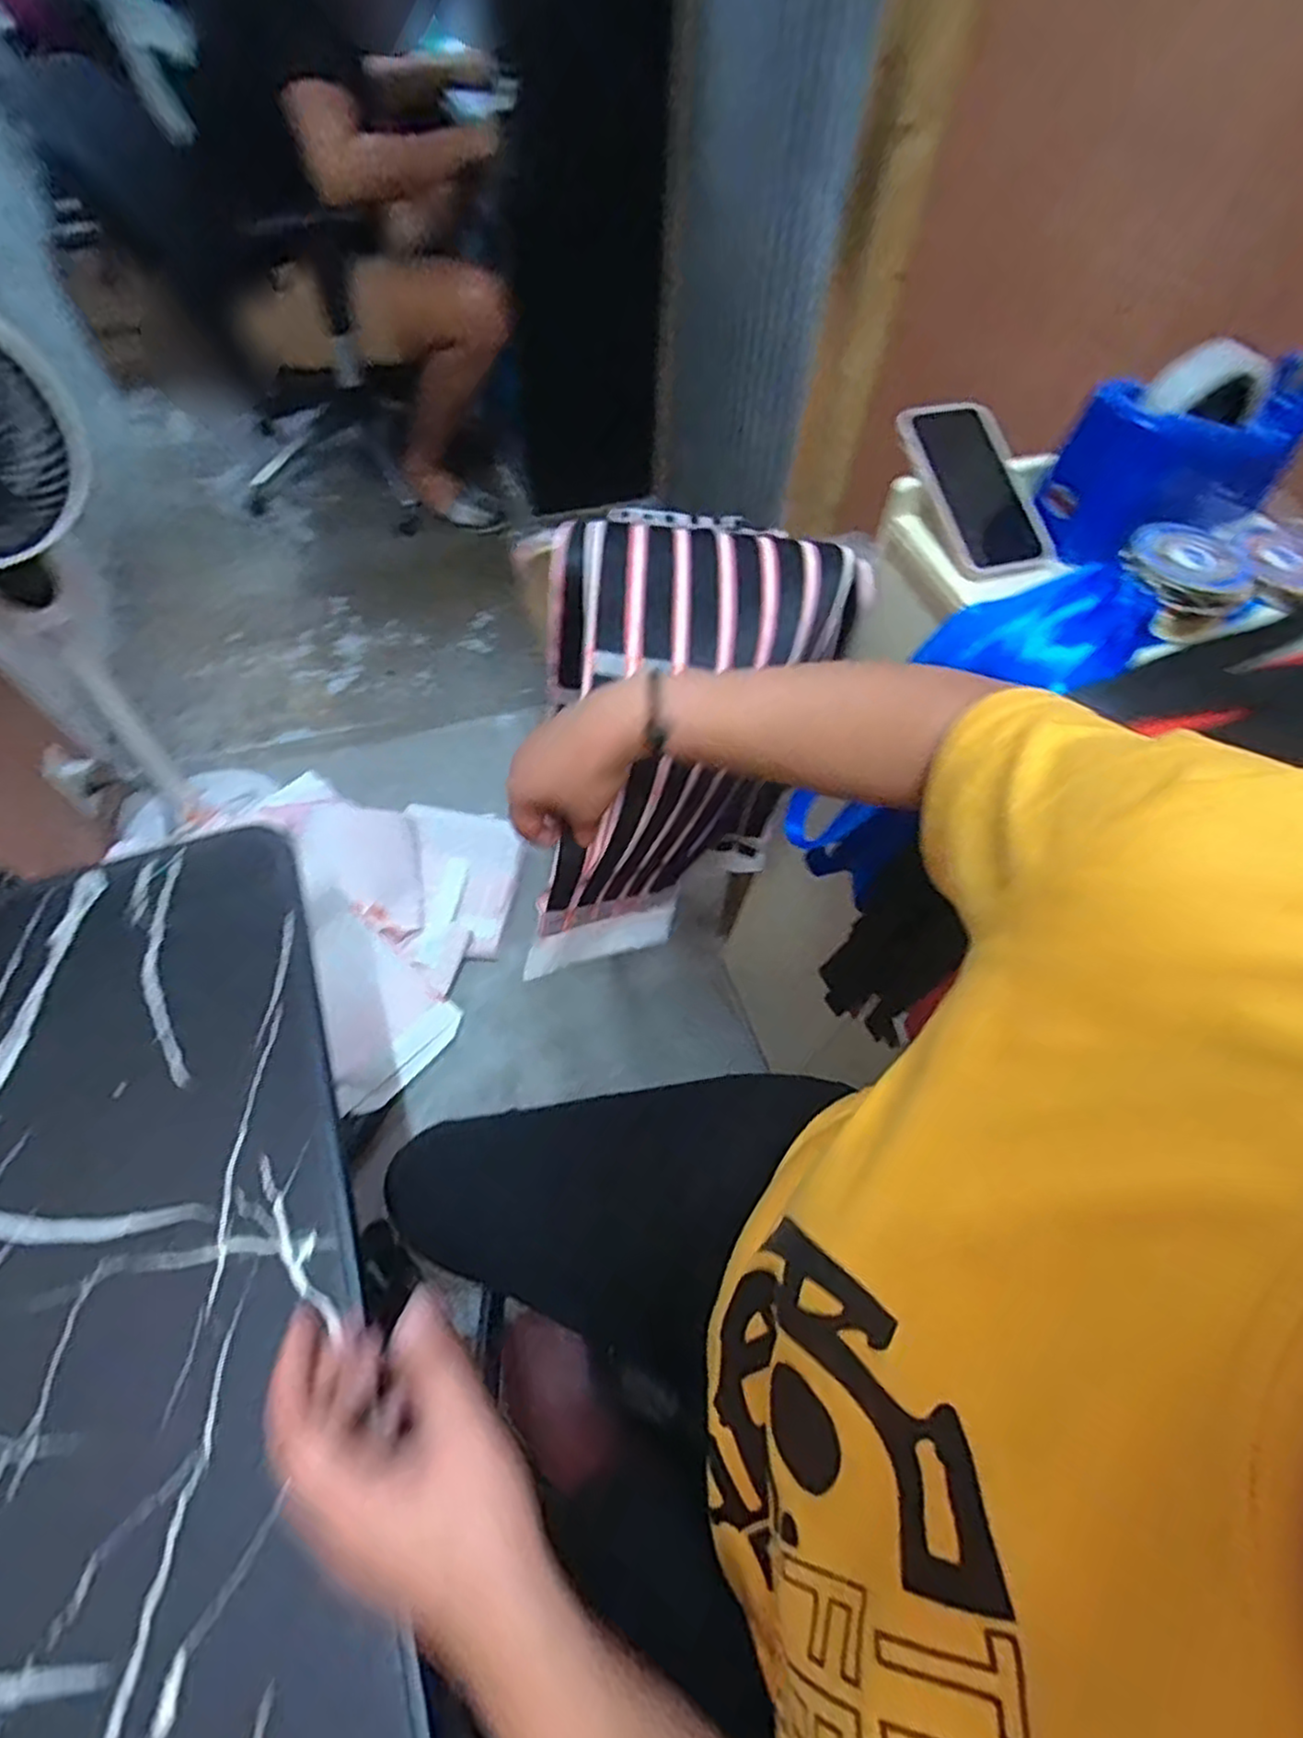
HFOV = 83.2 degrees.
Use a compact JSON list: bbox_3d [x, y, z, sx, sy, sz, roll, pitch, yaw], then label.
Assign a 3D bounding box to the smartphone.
[{"bbox_3d":[0.253,-0.298,0.572,0.080,0.015,0.152,-18,81,-12],"label":"smartphone"}]

